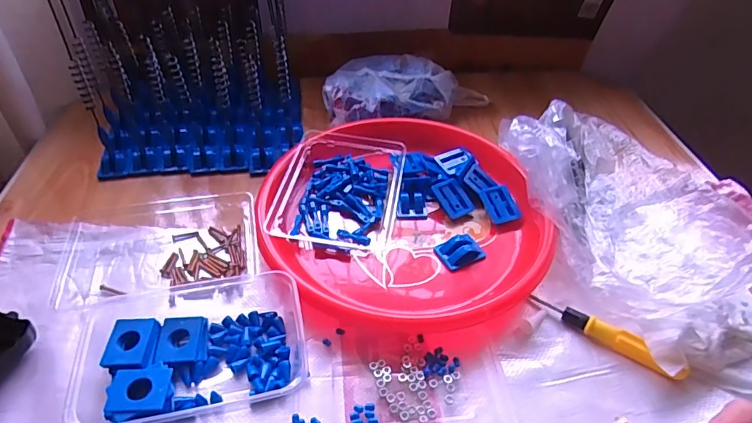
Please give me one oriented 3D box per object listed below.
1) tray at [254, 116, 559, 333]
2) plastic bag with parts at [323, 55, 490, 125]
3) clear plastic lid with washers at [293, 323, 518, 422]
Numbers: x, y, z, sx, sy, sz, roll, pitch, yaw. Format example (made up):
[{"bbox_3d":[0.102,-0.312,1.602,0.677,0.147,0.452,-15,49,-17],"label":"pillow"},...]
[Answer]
[{"bbox_3d":[0.026,0.001,0.496,0.283,0.038,0.288,-4,44,-6],"label":"tray"},{"bbox_3d":[0.041,-0.169,0.656,0.227,0.058,0.103,-11,45,-14],"label":"plastic bag with parts"},{"bbox_3d":[0.021,0.146,0.372,0.165,0.009,0.101,-5,44,-7],"label":"clear plastic lid with washers"}]

